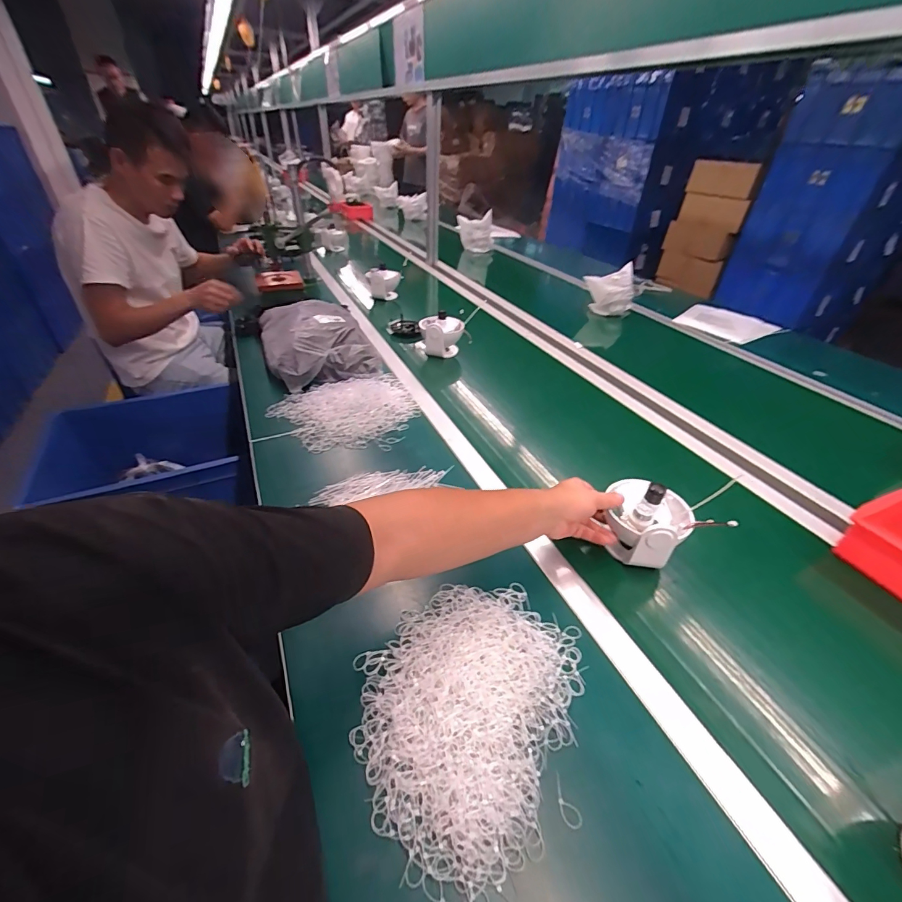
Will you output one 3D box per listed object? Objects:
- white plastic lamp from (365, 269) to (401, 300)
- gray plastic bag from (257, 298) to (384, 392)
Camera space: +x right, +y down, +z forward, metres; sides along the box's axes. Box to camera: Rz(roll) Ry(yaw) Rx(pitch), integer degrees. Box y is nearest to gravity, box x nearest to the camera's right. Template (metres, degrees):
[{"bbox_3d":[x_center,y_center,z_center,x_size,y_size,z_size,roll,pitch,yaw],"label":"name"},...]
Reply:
[{"bbox_3d":[-0.248,-0.606,1.528,0.120,0.101,0.056,-1,38,-2],"label":"white plastic lamp"},{"bbox_3d":[-0.353,-0.286,1.070,0.246,0.111,0.342,-18,41,-22],"label":"gray plastic bag"}]

